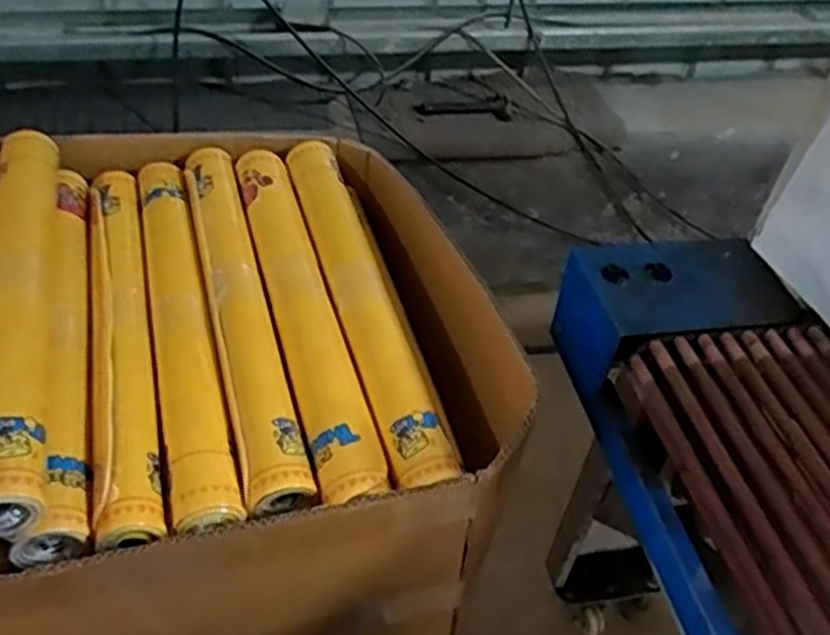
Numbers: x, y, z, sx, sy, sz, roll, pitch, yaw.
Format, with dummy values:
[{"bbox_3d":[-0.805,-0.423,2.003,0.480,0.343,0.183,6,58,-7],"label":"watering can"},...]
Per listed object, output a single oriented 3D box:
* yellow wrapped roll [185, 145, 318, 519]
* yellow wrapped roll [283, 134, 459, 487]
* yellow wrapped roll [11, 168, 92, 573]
[{"bbox_3d":[-0.187,-0.016,0.813,0.063,0.050,0.495,-10,46,-16],"label":"yellow wrapped roll"},{"bbox_3d":[-0.059,-0.028,0.823,0.064,0.051,0.488,-10,46,-16],"label":"yellow wrapped roll"},{"bbox_3d":[-0.352,0.012,0.762,0.056,0.063,0.487,-8,46,-14],"label":"yellow wrapped roll"}]

